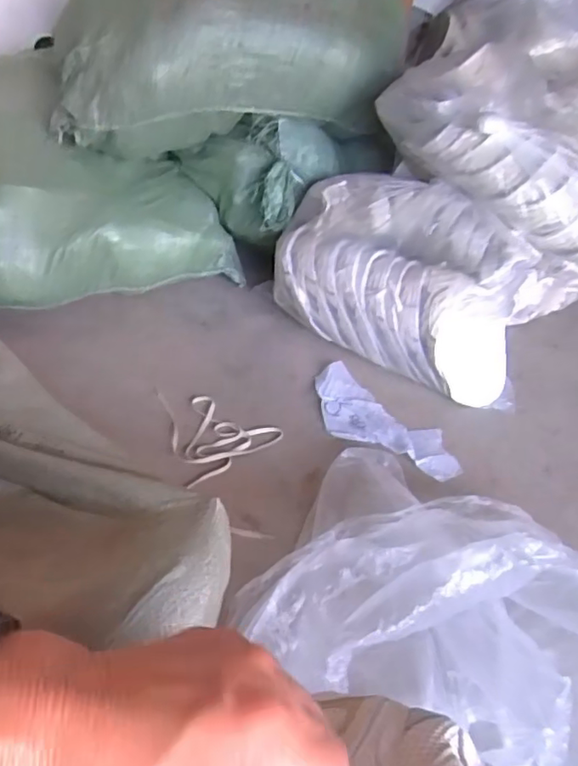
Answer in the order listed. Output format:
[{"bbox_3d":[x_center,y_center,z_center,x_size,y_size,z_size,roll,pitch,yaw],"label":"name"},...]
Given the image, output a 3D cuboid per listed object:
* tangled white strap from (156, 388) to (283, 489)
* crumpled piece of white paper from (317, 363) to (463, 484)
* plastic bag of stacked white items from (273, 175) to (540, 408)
[{"bbox_3d":[-0.131,0.067,0.978,0.163,0.016,0.212,-22,46,-26],"label":"tangled white strap"},{"bbox_3d":[0.146,0.065,0.977,0.125,0.010,0.300,-32,51,-33],"label":"crumpled piece of white paper"},{"bbox_3d":[0.187,-0.178,1.052,0.465,0.289,0.197,22,44,21],"label":"plastic bag of stacked white items"}]

